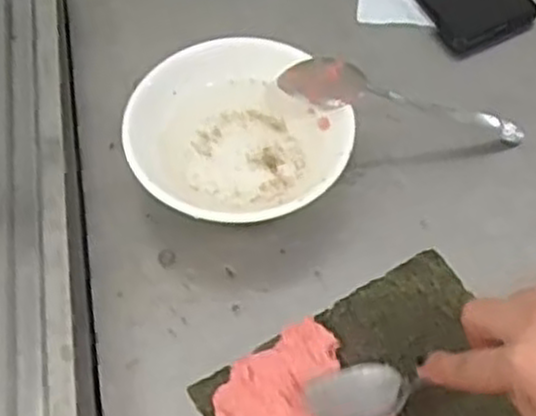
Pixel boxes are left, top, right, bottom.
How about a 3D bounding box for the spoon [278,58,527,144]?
[{"bbox_3d":[0.095,-0.071,0.538,0.174,0.017,0.033,12,59,-11],"label":"spoon"}]

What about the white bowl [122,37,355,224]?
[{"bbox_3d":[-0.021,-0.044,0.528,0.135,0.048,0.135,-1,59,2],"label":"white bowl"}]

